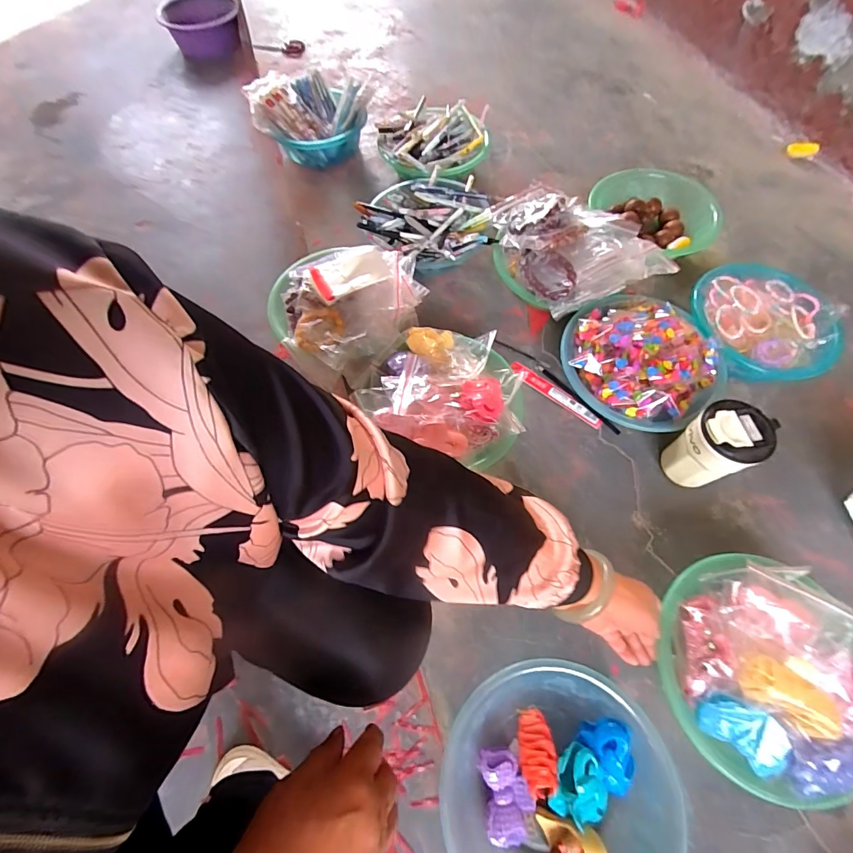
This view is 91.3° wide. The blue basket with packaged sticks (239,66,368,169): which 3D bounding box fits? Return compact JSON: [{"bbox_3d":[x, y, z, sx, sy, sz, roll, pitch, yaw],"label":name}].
[{"bbox_3d":[-0.269,-0.696,0.939,0.203,0.143,0.242,-34,68,-15],"label":"blue basket with packaged sticks"}]

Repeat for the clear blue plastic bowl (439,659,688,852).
[{"bbox_3d":[0.138,0.390,0.448,0.236,0.066,0.233,0,64,1],"label":"clear blue plastic bowl"}]

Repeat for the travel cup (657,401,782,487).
[{"bbox_3d":[0.388,0.028,0.564,0.083,0.137,0.078,0,64,1],"label":"travel cup"}]

